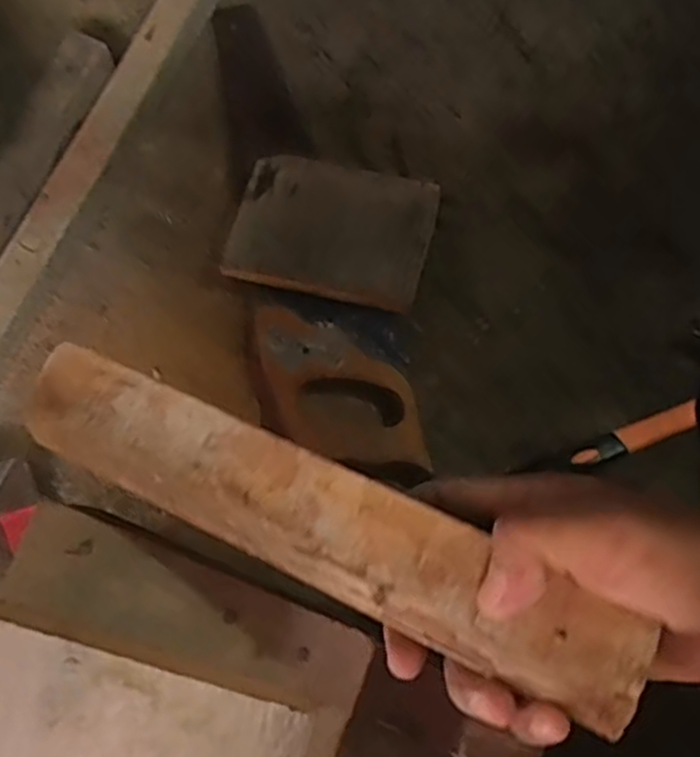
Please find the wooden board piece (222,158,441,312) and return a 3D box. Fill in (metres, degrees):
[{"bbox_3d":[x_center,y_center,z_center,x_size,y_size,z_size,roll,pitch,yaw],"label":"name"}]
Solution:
[{"bbox_3d":[-0.015,-0.138,0.674,0.174,0.024,0.126,11,66,4],"label":"wooden board piece"}]

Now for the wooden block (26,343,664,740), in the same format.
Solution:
[{"bbox_3d":[-0.018,0.058,0.315,0.280,0.027,0.048,23,73,18],"label":"wooden block"}]

